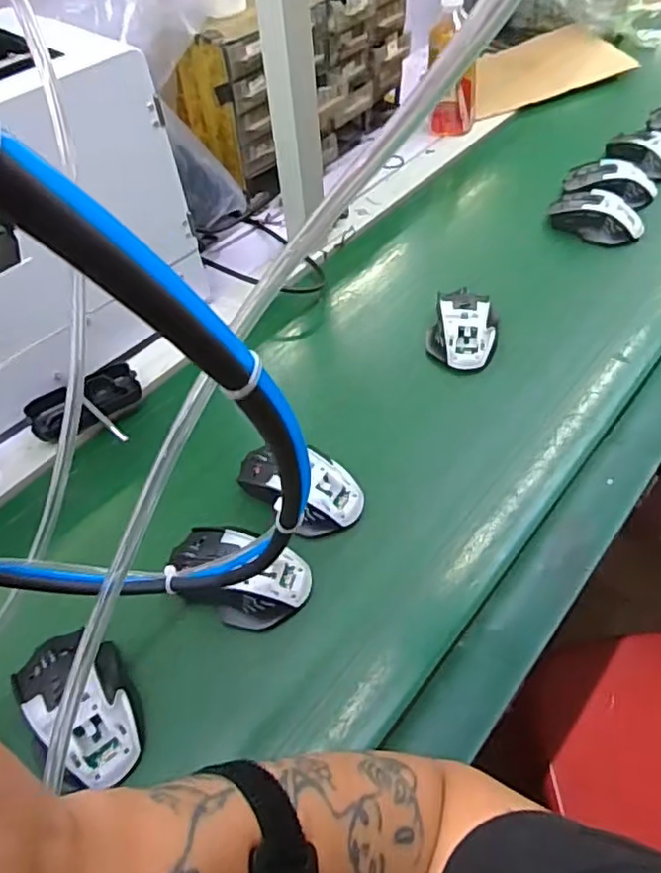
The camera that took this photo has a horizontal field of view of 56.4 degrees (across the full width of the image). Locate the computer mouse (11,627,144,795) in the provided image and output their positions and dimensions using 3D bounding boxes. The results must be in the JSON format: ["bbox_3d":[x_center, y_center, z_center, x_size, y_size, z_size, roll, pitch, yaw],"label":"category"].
[{"bbox_3d":[-0.177,0.189,0.442,0.063,0.040,0.112,-29,56,-18],"label":"computer mouse"}]

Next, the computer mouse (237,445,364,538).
[{"bbox_3d":[-0.029,0.043,0.550,0.114,0.034,0.069,24,58,21],"label":"computer mouse"}]

